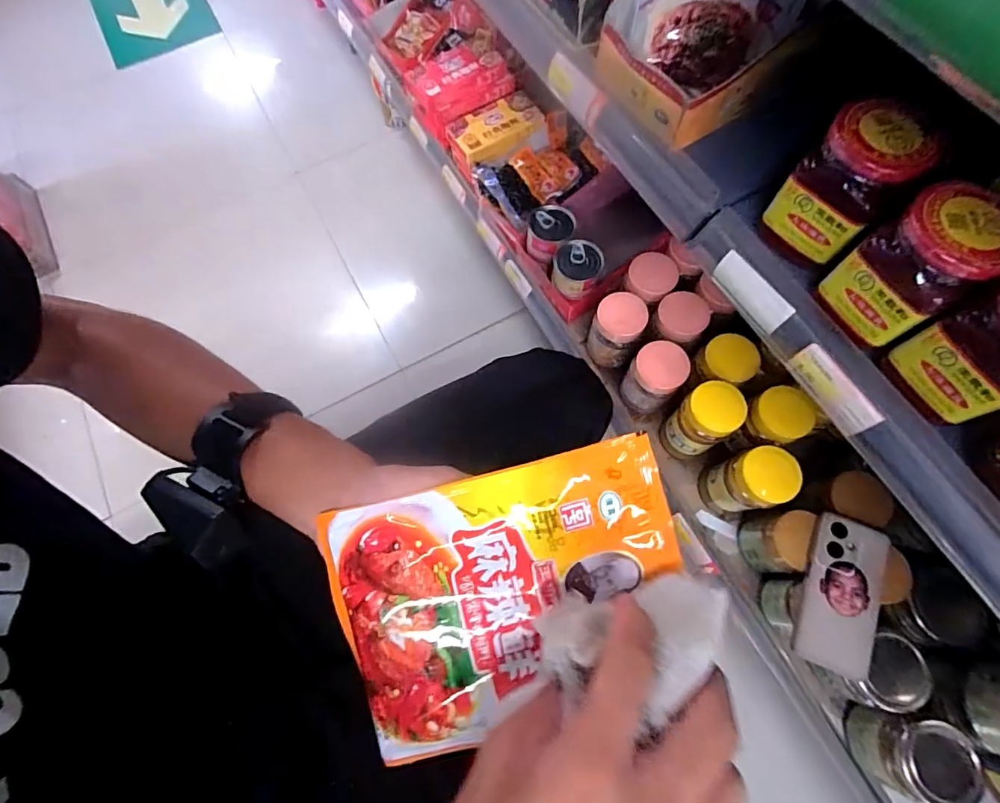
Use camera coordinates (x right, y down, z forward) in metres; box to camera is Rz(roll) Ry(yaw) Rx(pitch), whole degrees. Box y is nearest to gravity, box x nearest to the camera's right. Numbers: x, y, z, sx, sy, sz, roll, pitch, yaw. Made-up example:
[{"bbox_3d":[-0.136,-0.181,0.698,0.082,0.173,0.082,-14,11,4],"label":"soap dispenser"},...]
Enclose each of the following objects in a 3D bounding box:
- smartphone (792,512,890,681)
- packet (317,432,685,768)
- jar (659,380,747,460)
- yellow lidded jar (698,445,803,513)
[{"bbox_3d":[0.388,0.215,0.541,0.081,0.012,0.165,21,73,10],"label":"smartphone"},{"bbox_3d":[0.006,0.102,0.250,0.179,0.012,0.128,-16,87,3],"label":"packet"},{"bbox_3d":[0.266,0.028,0.640,0.065,0.138,0.067,-1,70,2],"label":"jar"},{"bbox_3d":[0.309,0.102,0.606,0.065,0.131,0.068,-1,70,2],"label":"yellow lidded jar"}]

